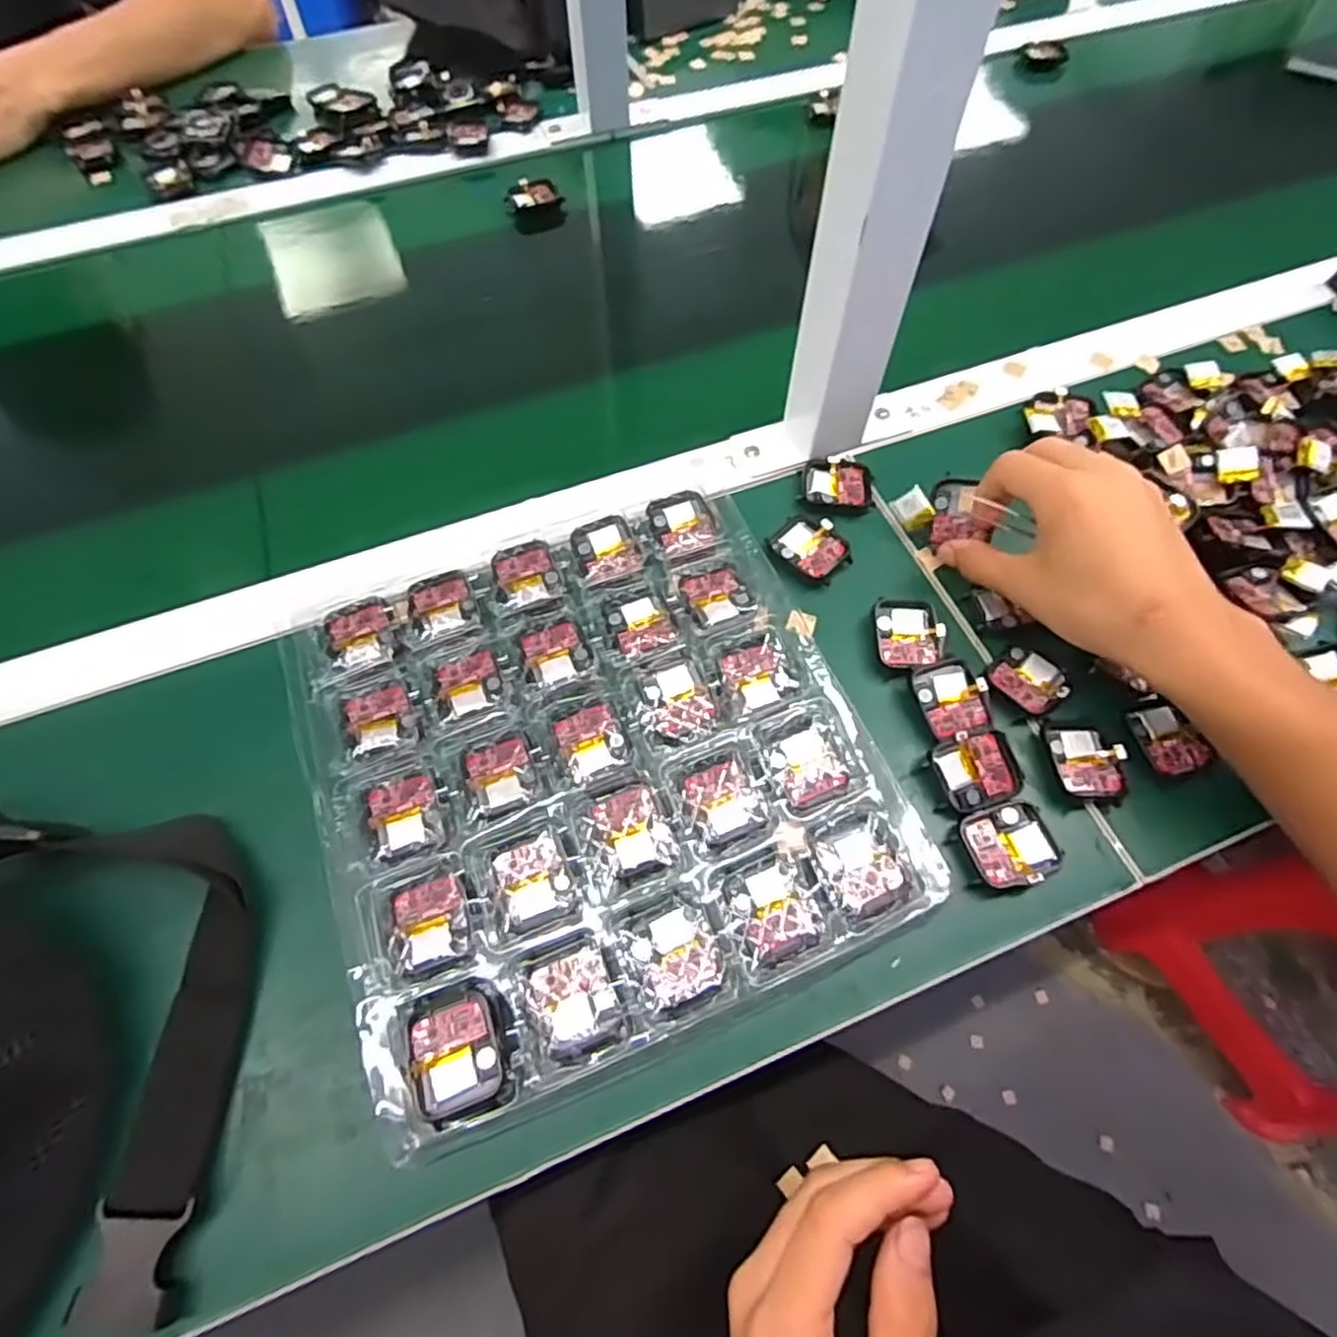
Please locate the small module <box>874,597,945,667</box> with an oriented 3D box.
[{"bbox_3d":[0.136,-0.020,0.389,0.036,0.009,0.043,-1,63,0],"label":"small module"}]

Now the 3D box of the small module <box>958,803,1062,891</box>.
[{"bbox_3d":[0.169,0.086,0.334,0.044,0.012,0.037,-14,63,-6],"label":"small module"}]

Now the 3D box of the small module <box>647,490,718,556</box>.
[{"bbox_3d":[0.009,-0.089,0.416,0.037,0.004,0.043,-17,64,-8],"label":"small module"}]

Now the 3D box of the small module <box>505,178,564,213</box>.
[{"bbox_3d":[-0.120,-0.413,0.606,0.047,0.025,0.032,-15,63,-7],"label":"small module"}]

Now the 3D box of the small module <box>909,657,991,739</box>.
[{"bbox_3d":[0.151,0.017,0.364,0.036,0.013,0.041,-10,63,-4],"label":"small module"}]

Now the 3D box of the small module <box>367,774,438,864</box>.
[{"bbox_3d":[-0.128,0.073,0.334,0.032,0.008,0.040,-20,64,-9],"label":"small module"}]

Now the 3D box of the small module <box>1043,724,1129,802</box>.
[{"bbox_3d":[0.217,0.048,0.356,0.038,0.010,0.042,-6,63,-2],"label":"small module"}]

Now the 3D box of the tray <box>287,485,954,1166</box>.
[{"bbox_3d":[-0.041,0.042,0.348,0.258,0.021,0.270,-21,64,-11],"label":"tray"}]

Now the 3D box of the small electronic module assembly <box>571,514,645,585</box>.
[{"bbox_3d":[-0.037,-0.071,0.407,0.036,0.006,0.046,-16,63,-7],"label":"small electronic module assembly"}]

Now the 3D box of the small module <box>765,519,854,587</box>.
[{"bbox_3d":[0.086,-0.074,0.413,0.044,0.008,0.039,40,70,19],"label":"small module"}]

